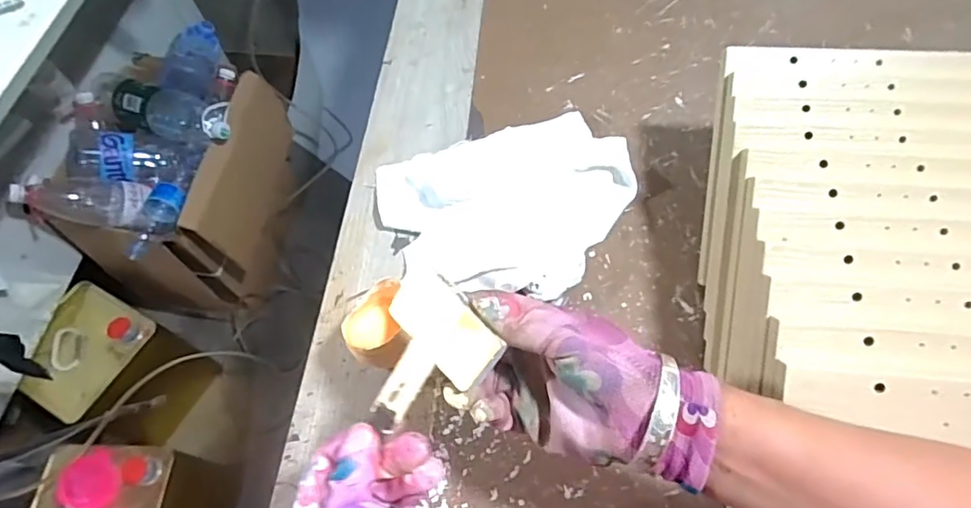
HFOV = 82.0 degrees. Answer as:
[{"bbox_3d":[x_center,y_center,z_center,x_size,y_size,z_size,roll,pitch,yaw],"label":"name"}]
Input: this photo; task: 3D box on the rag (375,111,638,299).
[{"bbox_3d":[0.027,-0.045,0.517,0.230,0.039,0.186,-17,62,-5],"label":"rag"}]

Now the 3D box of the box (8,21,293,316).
[{"bbox_3d":[-0.650,-0.145,1.250,0.328,0.452,0.460,9,63,9],"label":"box"}]

